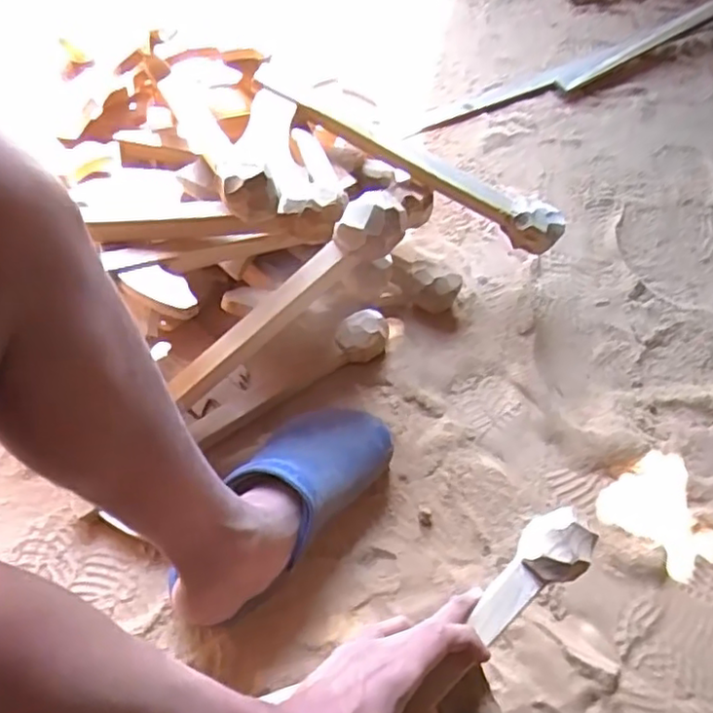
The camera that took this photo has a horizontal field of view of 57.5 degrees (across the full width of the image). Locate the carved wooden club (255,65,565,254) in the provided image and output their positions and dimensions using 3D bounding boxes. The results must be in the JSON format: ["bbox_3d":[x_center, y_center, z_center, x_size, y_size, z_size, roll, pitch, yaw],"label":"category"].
[{"bbox_3d":[0.070,-0.221,0.739,0.361,0.050,0.045,28,64,-2],"label":"carved wooden club"}]

